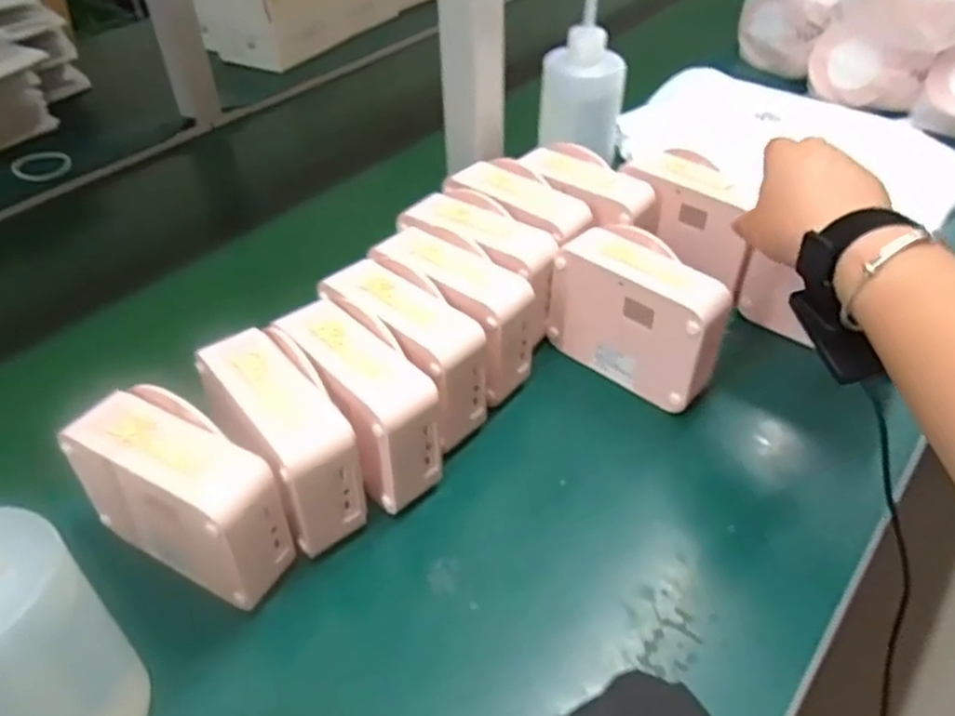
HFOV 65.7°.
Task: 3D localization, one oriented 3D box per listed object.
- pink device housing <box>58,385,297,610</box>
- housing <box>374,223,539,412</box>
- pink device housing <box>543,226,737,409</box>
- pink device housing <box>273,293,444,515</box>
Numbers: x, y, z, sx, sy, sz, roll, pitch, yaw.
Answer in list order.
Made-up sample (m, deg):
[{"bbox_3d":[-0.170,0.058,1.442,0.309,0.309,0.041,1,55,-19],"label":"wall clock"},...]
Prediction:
[{"bbox_3d":[-0.173,0.083,0.442,0.126,0.104,0.060,19,46,20],"label":"pink device housing"},{"bbox_3d":[-0.020,-0.028,0.562,0.124,0.108,0.057,31,52,30],"label":"housing"},{"bbox_3d":[0.124,-0.031,0.561,0.132,0.104,0.059,33,53,32],"label":"pink device housing"},{"bbox_3d":[-0.078,0.033,0.493,0.058,0.107,0.120,-28,49,-26],"label":"pink device housing"}]

